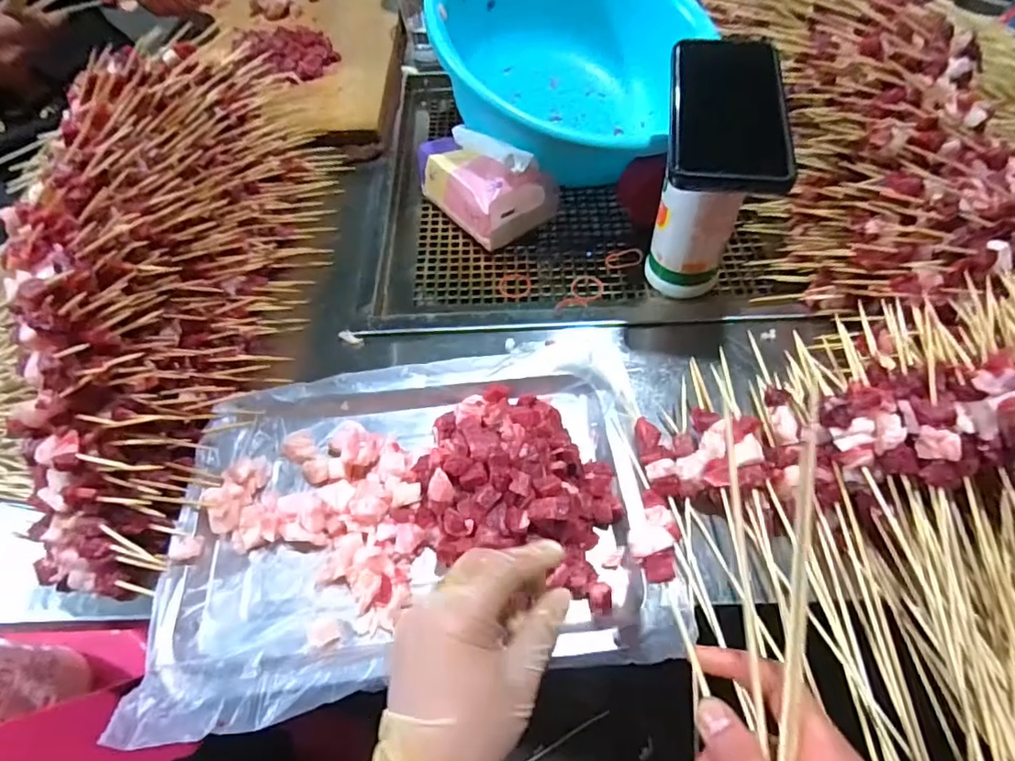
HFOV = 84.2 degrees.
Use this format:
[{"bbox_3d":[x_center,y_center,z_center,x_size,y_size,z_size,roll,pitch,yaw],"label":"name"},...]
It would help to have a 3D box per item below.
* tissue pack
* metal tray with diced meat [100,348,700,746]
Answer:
[{"bbox_3d":[-0.020,-0.200,0.561,0.087,0.075,0.119,-34,62,-18],"label":"tissue pack"},{"bbox_3d":[-0.062,0.082,0.370,0.311,0.048,0.218,-8,57,-3],"label":"metal tray with diced meat"}]

